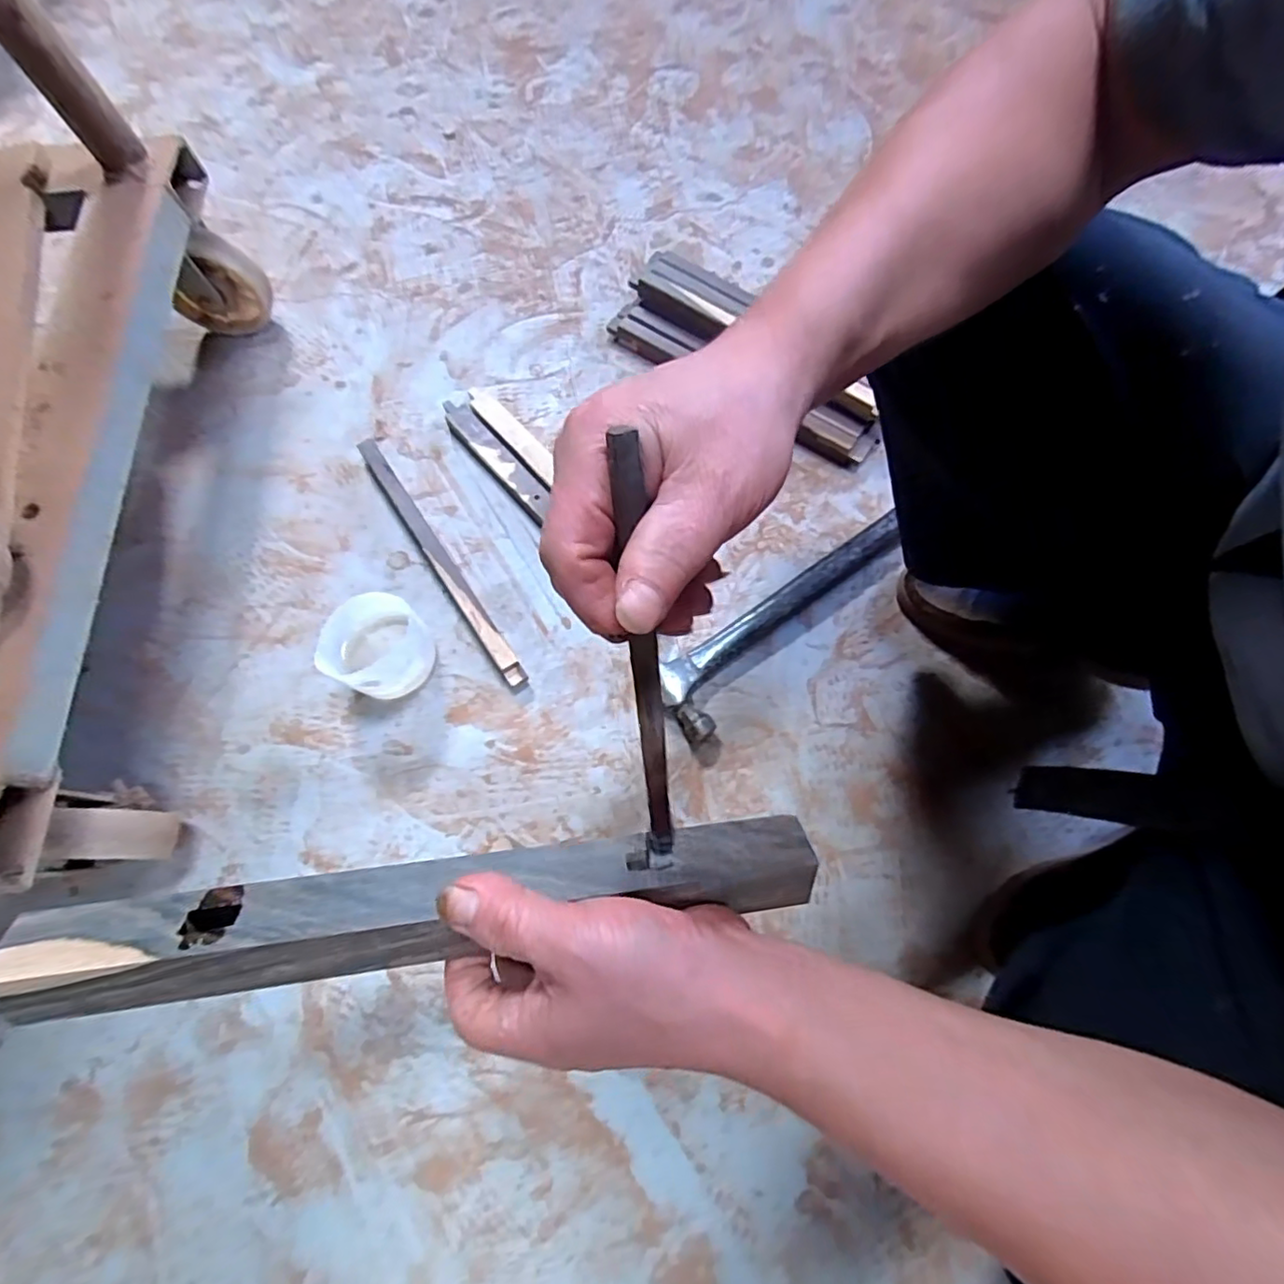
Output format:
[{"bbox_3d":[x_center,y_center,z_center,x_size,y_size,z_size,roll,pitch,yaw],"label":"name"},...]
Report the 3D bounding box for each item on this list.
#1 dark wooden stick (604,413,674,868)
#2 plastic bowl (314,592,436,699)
[{"bbox_3d":[0.002,0.013,0.228,0.009,0.175,0.008,-6,29,0],"label":"dark wooden stick"},{"bbox_3d":[-0.265,0.005,0.625,0.084,0.084,0.094,16,72,7],"label":"plastic bowl"}]

